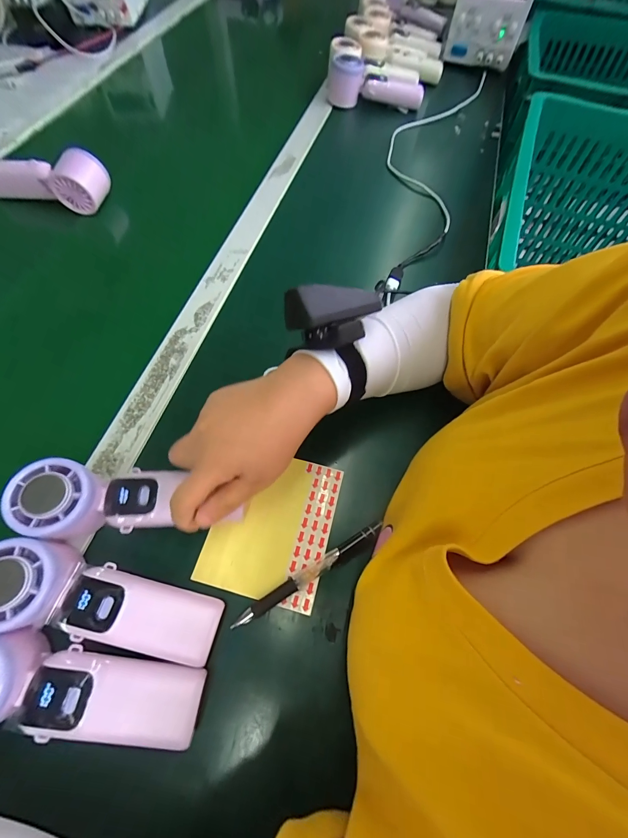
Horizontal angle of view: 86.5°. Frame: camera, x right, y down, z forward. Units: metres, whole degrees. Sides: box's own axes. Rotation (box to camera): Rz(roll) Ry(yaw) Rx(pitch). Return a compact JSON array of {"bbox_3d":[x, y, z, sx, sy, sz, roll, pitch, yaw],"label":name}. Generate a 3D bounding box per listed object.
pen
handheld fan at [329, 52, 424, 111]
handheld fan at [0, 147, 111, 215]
[{"bbox_3d":[-0.002,0.124,0.271,0.137,0.011,0.011,-27,67,-14],"label":"pen"},{"bbox_3d":[0.113,-0.605,0.606,0.172,0.057,0.061,14,64,5],"label":"handheld fan"},{"bbox_3d":[-0.367,-0.325,0.452,0.163,0.054,0.046,7,64,2],"label":"handheld fan"}]

